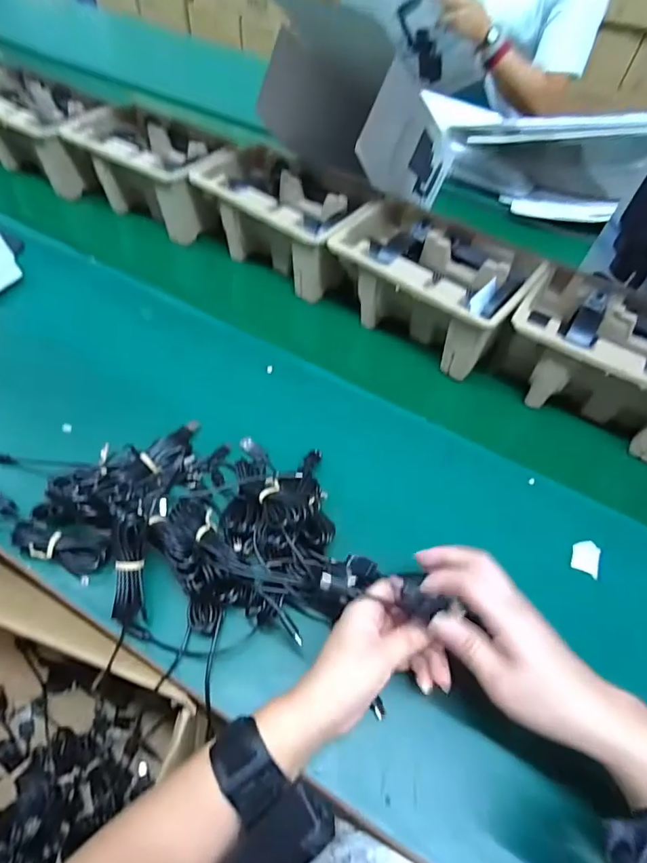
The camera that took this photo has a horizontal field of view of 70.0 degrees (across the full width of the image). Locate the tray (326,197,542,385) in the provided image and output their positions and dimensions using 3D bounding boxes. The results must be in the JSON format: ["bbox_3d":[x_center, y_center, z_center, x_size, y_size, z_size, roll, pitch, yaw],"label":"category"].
[{"bbox_3d":[0.133,-0.185,0.587,0.231,0.104,0.153,36,60,22],"label":"tray"}]

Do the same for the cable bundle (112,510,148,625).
[{"bbox_3d":[-0.157,0.111,0.378,0.021,0.020,0.090,0,88,-2],"label":"cable bundle"}]

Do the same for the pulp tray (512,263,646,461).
[{"bbox_3d":[0.325,-0.077,0.526,0.220,0.106,0.133,26,57,16],"label":"pulp tray"}]

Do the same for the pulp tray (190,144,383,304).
[{"bbox_3d":[-0.057,-0.294,0.651,0.235,0.106,0.138,28,57,17],"label":"pulp tray"}]

